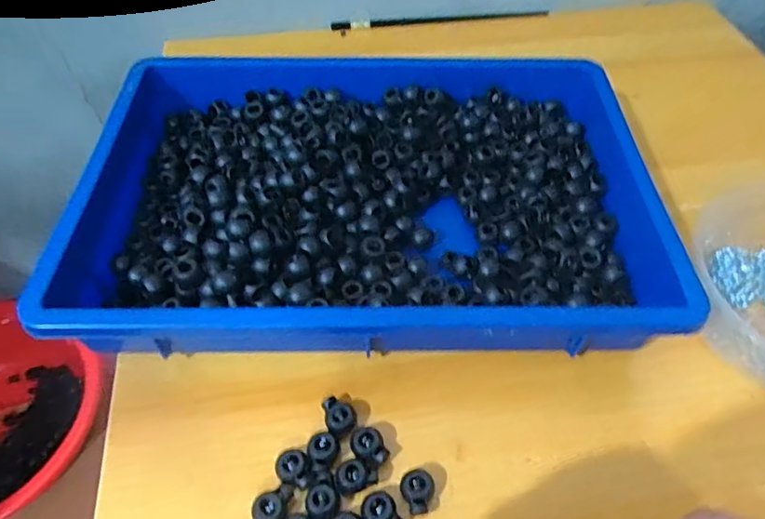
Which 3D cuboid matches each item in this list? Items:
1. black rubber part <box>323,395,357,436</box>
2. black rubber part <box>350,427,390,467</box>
[{"bbox_3d":[-0.024,0.089,0.307,0.017,0.012,0.023,-11,54,-9],"label":"black rubber part"},{"bbox_3d":[-0.007,0.103,0.296,0.017,0.010,0.021,-31,60,-22],"label":"black rubber part"}]

